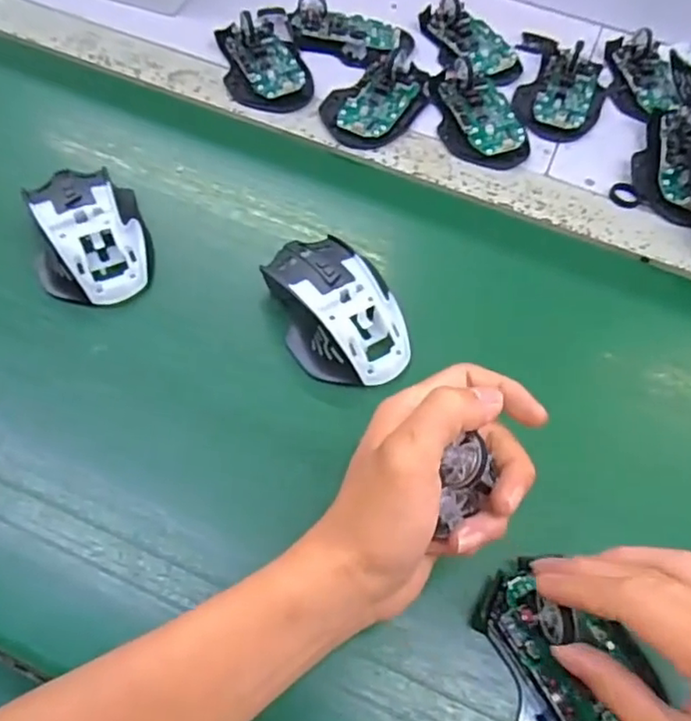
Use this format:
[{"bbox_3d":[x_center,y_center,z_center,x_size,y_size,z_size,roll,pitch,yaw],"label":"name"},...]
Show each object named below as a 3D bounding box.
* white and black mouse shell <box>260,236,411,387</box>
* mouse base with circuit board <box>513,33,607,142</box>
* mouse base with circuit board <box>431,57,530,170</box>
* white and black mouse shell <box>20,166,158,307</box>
[{"bbox_3d":[-0.007,-0.035,0.395,0.068,0.034,0.111,-23,63,-17],"label":"white and black mouse shell"},{"bbox_3d":[0.198,-0.257,0.554,0.079,0.027,0.140,12,59,2],"label":"mouse base with circuit board"},{"bbox_3d":[0.110,-0.215,0.520,0.063,0.028,0.117,-11,60,-11],"label":"mouse base with circuit board"},{"bbox_3d":[-0.172,-0.089,0.414,0.070,0.034,0.103,-16,62,-14],"label":"white and black mouse shell"}]

